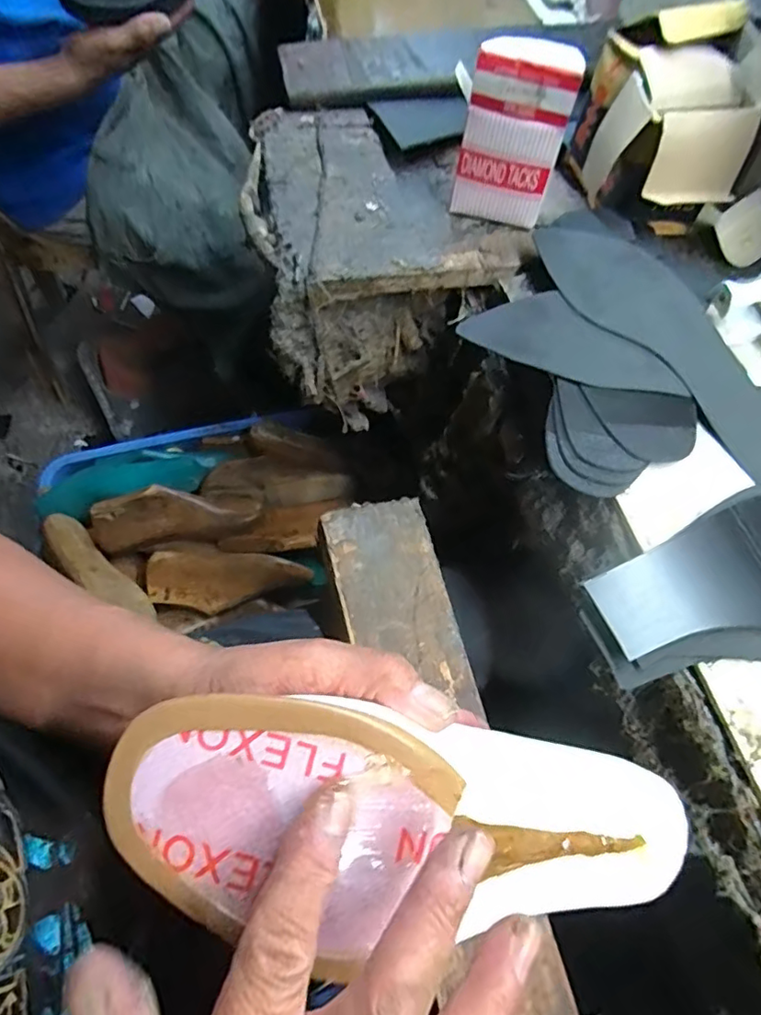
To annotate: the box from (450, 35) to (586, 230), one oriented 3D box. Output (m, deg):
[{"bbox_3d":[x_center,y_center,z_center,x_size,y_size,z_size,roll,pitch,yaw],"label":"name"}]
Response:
[{"bbox_3d":[0.100,-0.279,0.425,0.074,0.118,0.030,14,66,7],"label":"box"}]

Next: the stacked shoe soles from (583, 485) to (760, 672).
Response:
[{"bbox_3d":[0.227,0.043,0.322,0.197,0.014,0.098,-22,67,-9],"label":"stacked shoe soles"}]

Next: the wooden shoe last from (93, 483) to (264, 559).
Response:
[{"bbox_3d":[-0.280,0.011,0.752,0.225,0.070,0.069,-7,64,-4],"label":"wooden shoe last"}]

